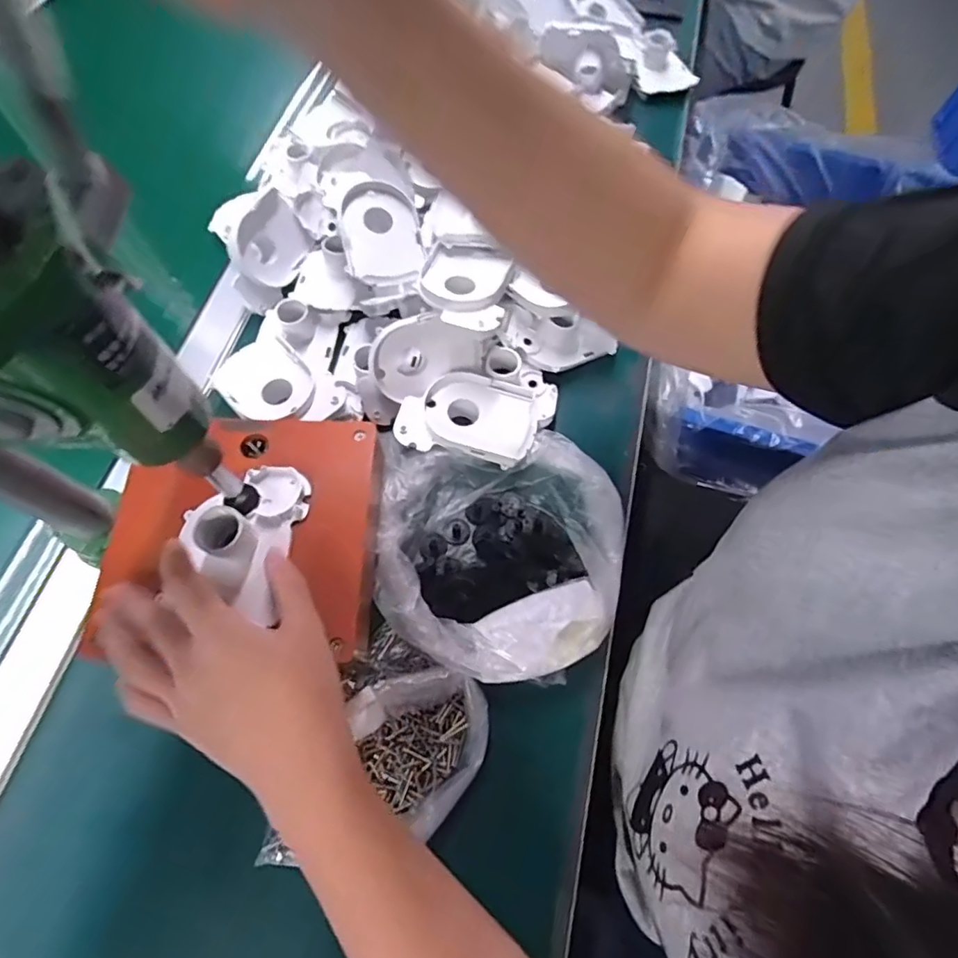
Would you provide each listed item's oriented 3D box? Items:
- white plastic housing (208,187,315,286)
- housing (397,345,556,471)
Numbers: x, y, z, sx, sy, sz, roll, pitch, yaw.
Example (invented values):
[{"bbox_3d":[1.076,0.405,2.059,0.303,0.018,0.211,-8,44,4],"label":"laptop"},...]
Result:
[{"bbox_3d":[-0.193,-0.209,0.468,0.042,0.063,0.078,12,62,33],"label":"white plastic housing"},{"bbox_3d":[0.001,-0.058,0.418,0.110,0.026,0.097,13,66,4],"label":"housing"}]

